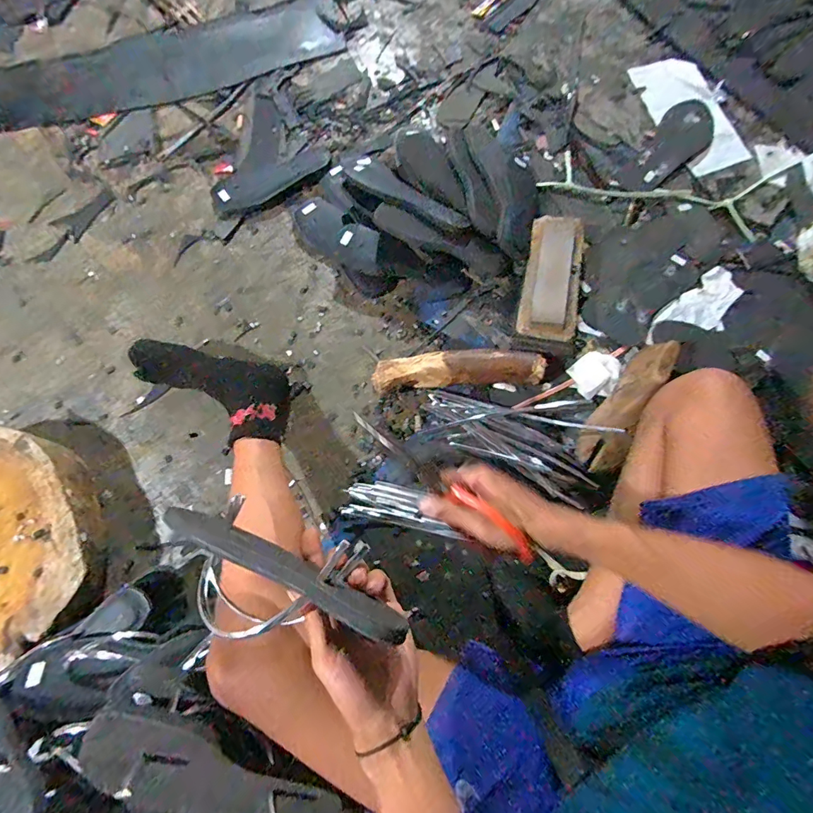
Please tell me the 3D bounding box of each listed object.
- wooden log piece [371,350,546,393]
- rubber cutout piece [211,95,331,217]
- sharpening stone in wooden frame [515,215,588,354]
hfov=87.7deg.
[{"bbox_3d":[0.082,-0.058,0.681,0.264,0.064,0.062,-5,75,1],"label":"wooden log piece"},{"bbox_3d":[-0.297,-0.504,0.836,0.232,0.026,0.241,-28,76,-5],"label":"rubber cutout piece"},{"bbox_3d":[0.245,-0.212,0.693,0.095,0.043,0.252,11,76,6],"label":"sharpening stone in wooden frame"}]

